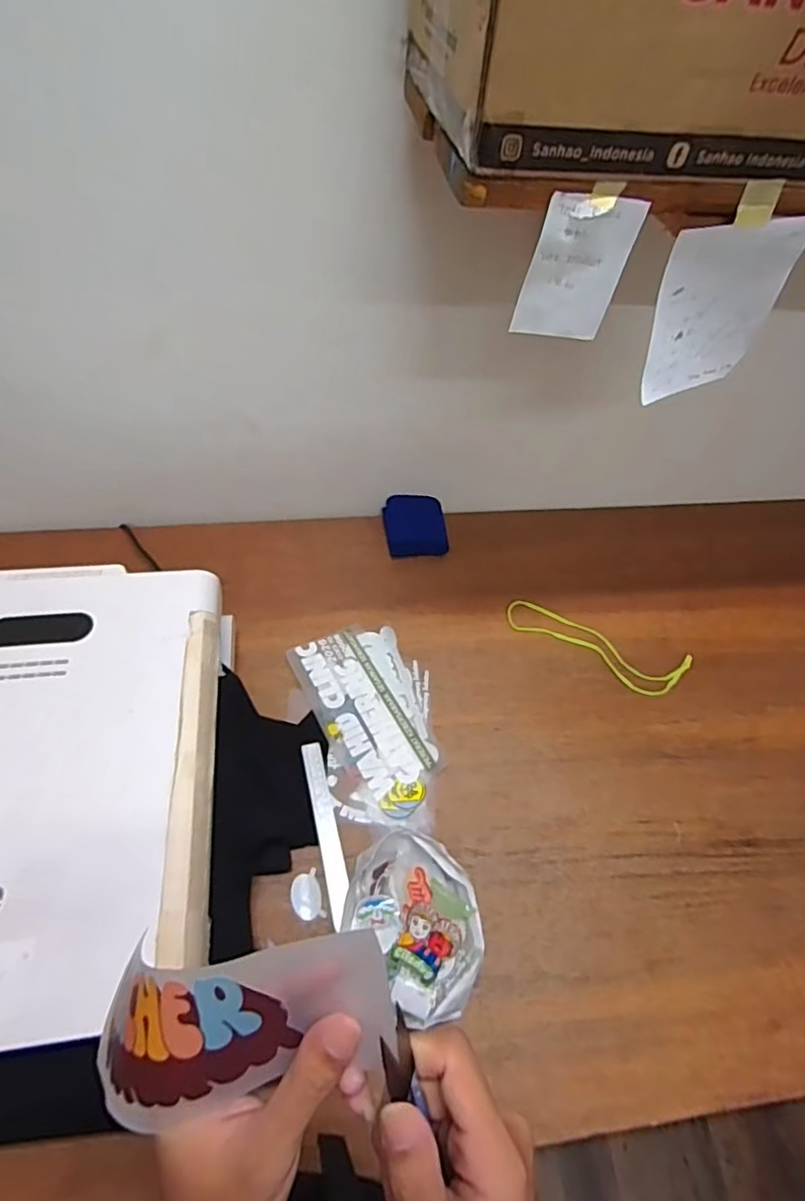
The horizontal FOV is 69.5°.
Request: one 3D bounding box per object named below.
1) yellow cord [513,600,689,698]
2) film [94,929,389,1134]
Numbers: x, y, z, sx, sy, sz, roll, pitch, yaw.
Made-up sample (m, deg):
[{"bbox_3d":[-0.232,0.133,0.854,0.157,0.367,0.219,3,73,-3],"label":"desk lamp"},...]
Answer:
[{"bbox_3d":[0.320,0.081,0.963,0.305,0.019,0.096,20,59,6],"label":"yellow cord"},{"bbox_3d":[-0.068,0.181,0.246,0.113,0.026,0.068,1,98,-13],"label":"film"}]

